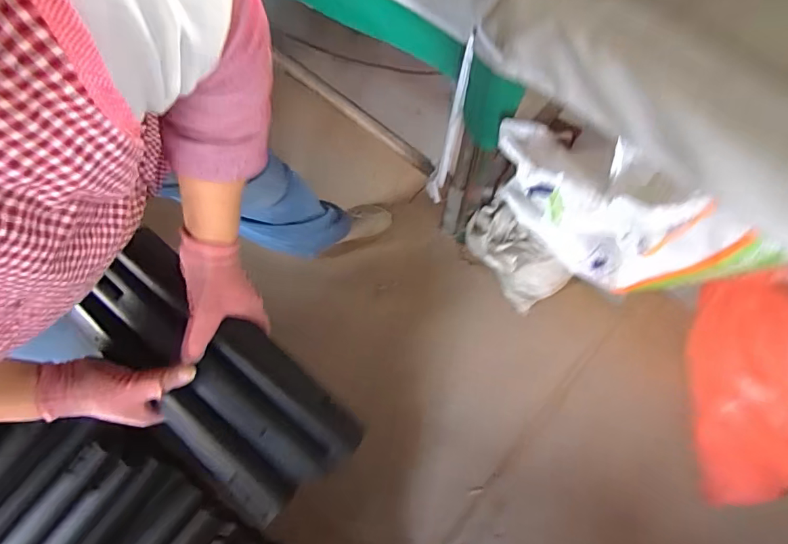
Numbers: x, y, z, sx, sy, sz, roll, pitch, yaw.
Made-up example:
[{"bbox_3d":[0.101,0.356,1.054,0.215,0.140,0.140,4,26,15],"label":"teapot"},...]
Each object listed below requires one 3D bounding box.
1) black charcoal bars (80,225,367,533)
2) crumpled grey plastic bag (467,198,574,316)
[{"bbox_3d":[-0.191,0.112,0.476,0.305,0.047,0.143,42,76,4],"label":"black charcoal bars"},{"bbox_3d":[0.279,-0.029,1.078,0.247,0.208,0.107,38,75,16],"label":"crumpled grey plastic bag"}]

